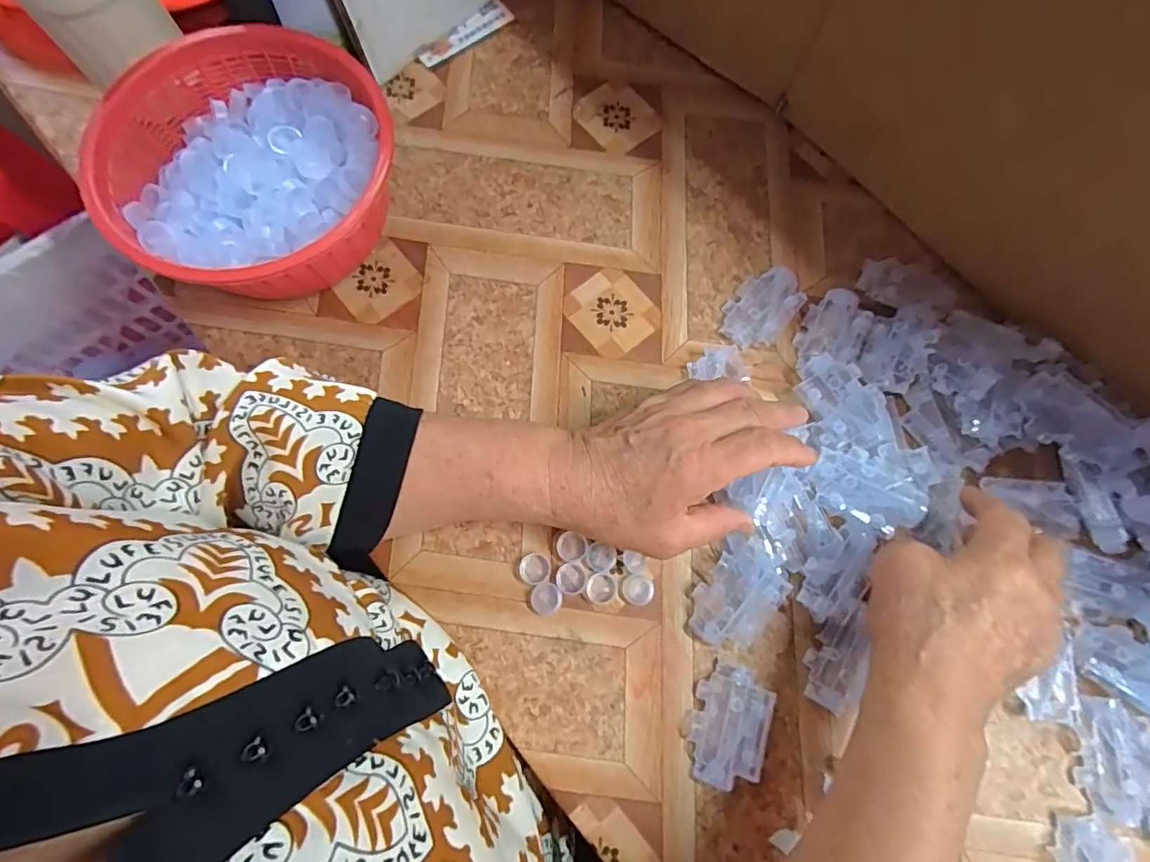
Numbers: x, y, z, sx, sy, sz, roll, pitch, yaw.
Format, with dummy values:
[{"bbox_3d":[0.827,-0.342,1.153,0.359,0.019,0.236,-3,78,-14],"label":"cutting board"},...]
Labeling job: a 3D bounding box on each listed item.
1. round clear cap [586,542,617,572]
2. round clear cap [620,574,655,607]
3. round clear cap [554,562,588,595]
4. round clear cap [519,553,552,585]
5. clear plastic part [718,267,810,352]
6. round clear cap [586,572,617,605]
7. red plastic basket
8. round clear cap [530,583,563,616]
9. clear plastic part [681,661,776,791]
[{"bbox_3d":[0.018,0.084,0.354,0.020,0.006,0.017,19,77,5],"label":"round clear cap"},{"bbox_3d":[0.041,0.103,0.347,0.021,0.009,0.020,0,77,0],"label":"round clear cap"},{"bbox_3d":[-0.002,0.096,0.349,0.020,0.005,0.020,0,77,0],"label":"round clear cap"},{"bbox_3d":[-0.026,0.090,0.350,0.021,0.004,0.019,-16,77,-3],"label":"round clear cap"},{"bbox_3d":[0.140,-0.093,0.396,0.043,0.015,0.069,39,80,9],"label":"clear plastic part"},{"bbox_3d":[0.017,0.102,0.348,0.019,0.006,0.019,0,77,0],"label":"round clear cap"},{"bbox_3d":[-0.216,-0.170,0.373,0.187,0.083,0.188,-28,81,0],"label":"red plastic basket"},{"bbox_3d":[-0.019,0.108,0.346,0.020,0.005,0.020,0,77,0],"label":"round clear cap"},{"bbox_3d":[0.092,0.180,0.326,0.045,0.015,0.067,18,77,5],"label":"clear plastic part"}]

